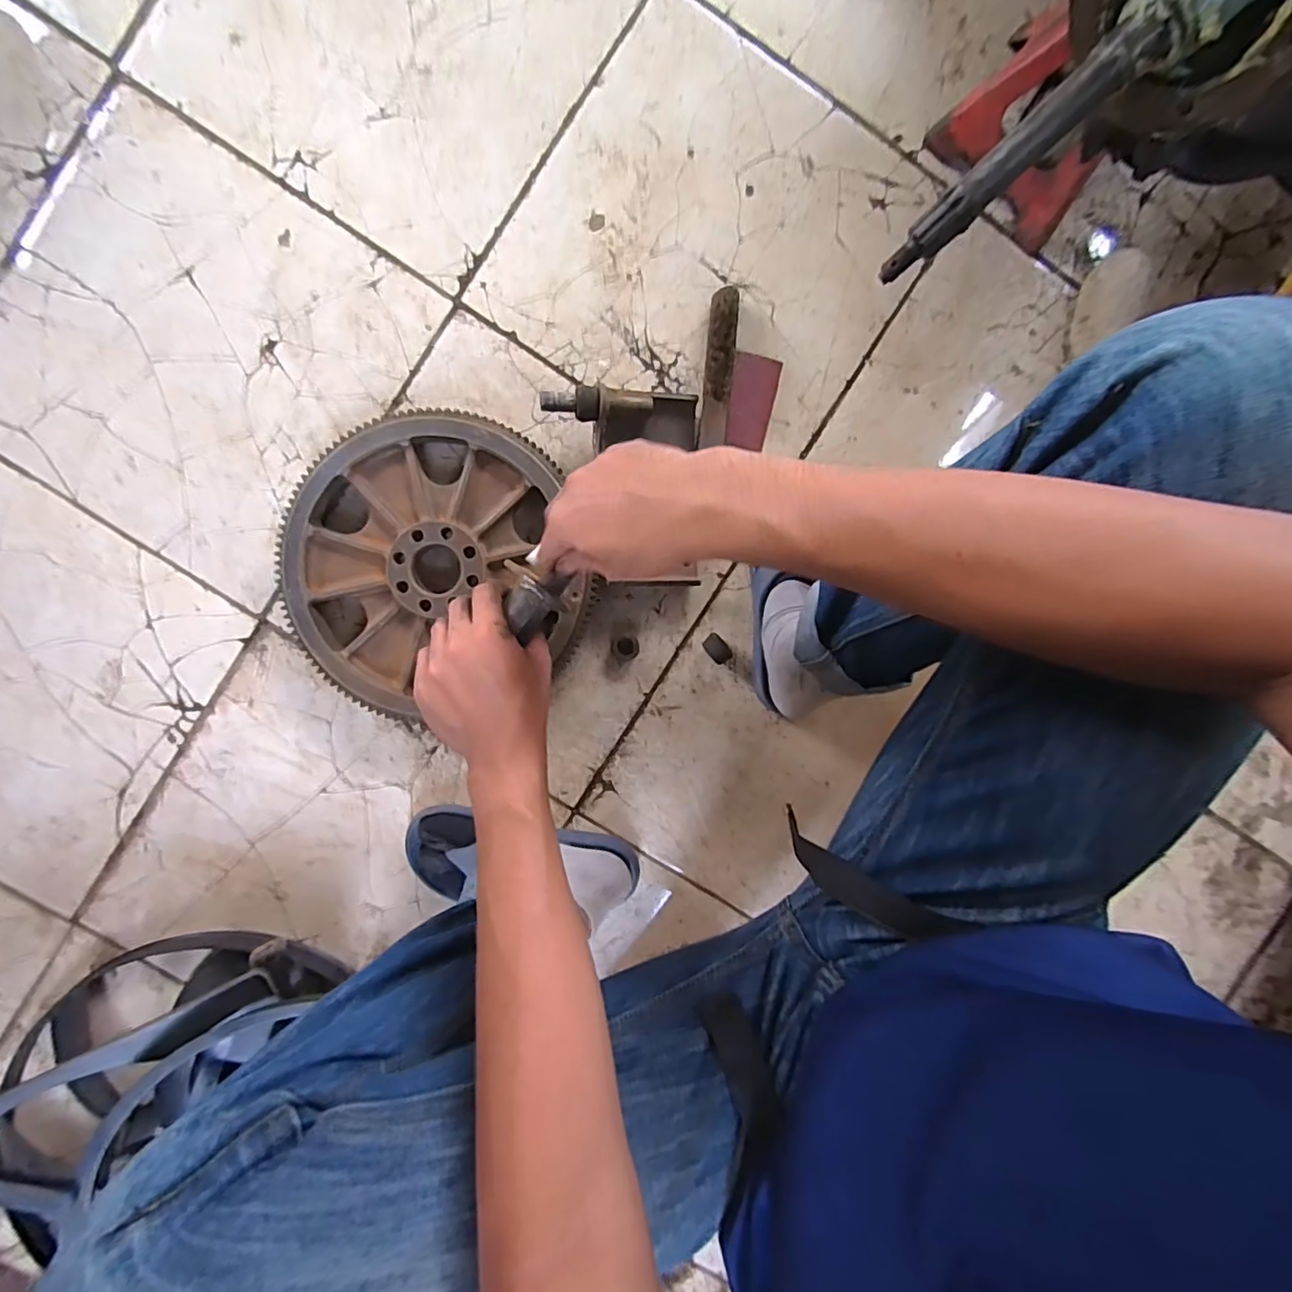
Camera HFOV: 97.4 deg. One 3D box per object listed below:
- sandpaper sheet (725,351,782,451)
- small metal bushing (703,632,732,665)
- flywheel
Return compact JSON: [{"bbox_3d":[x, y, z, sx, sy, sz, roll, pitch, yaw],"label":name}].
[{"bbox_3d":[0.116,-0.269,0.624,0.051,0.011,0.098,11,94,-4],"label":"sandpaper sheet"},{"bbox_3d":[0.080,0.003,0.640,0.024,0.029,0.032,-41,95,1],"label":"small metal bushing"},{"bbox_3d":[-0.226,-0.091,0.604,0.304,0.051,0.276,-25,95,0],"label":"flywheel"}]

